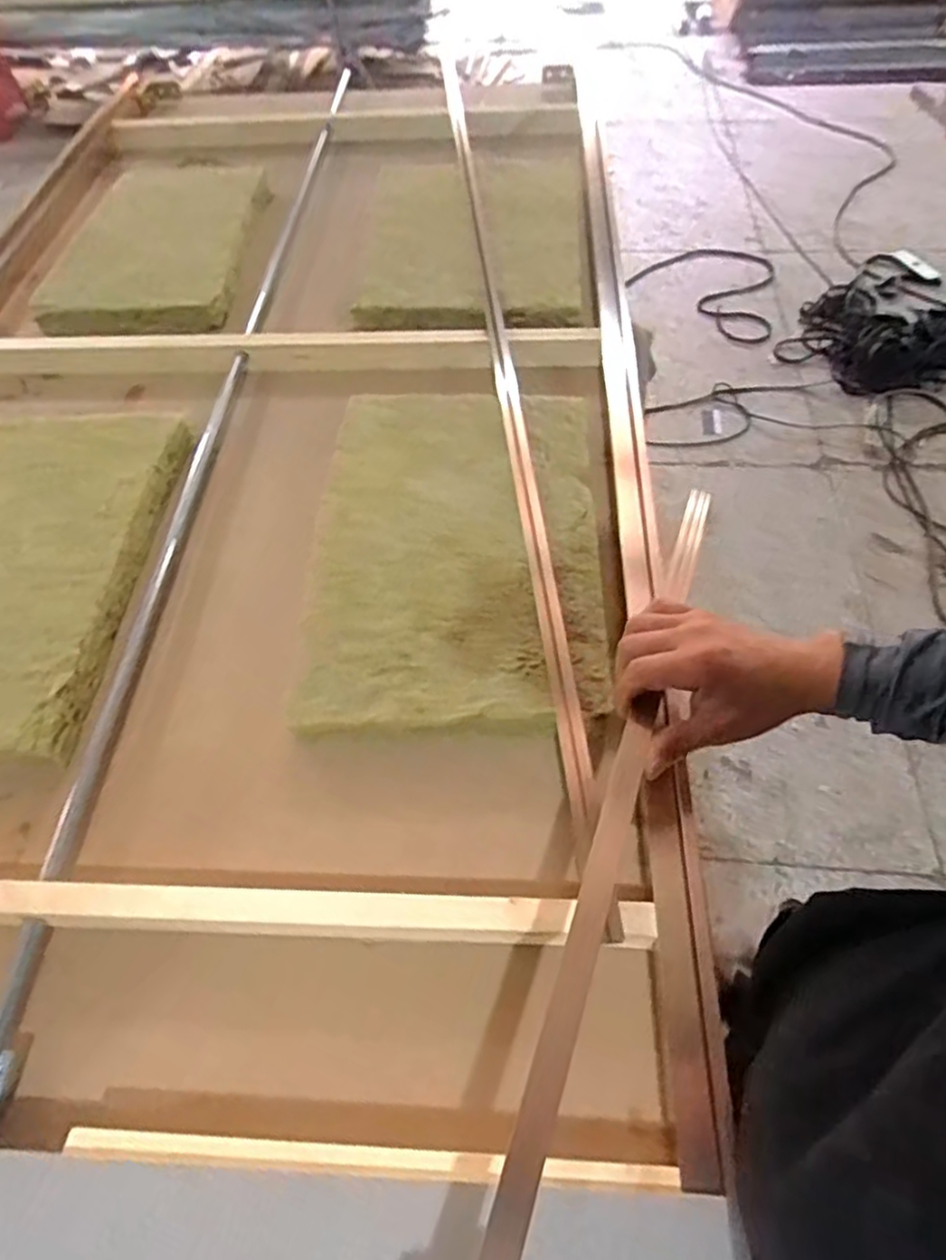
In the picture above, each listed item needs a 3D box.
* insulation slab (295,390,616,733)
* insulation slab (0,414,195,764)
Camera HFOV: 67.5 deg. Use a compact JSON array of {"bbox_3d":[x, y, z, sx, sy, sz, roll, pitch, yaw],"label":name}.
[{"bbox_3d":[-0.012,-0.100,0.753,0.293,0.046,0.441,-2,54,5],"label":"insulation slab"},{"bbox_3d":[-0.528,-0.063,0.771,0.326,0.050,0.493,-1,56,2],"label":"insulation slab"}]

